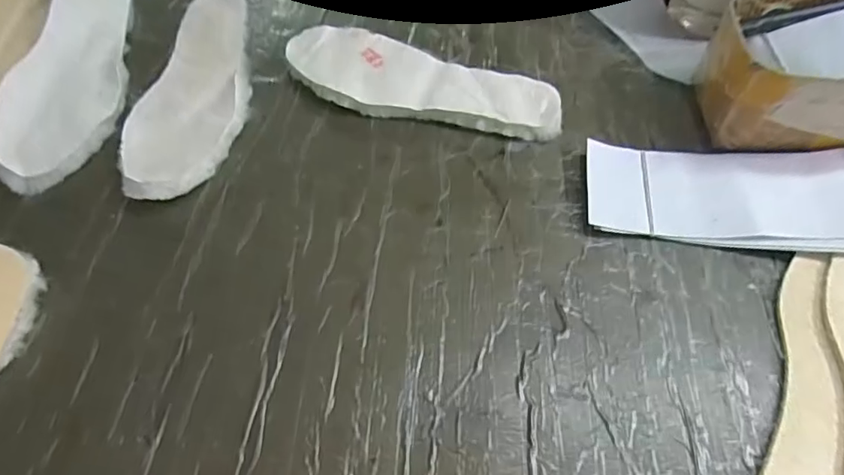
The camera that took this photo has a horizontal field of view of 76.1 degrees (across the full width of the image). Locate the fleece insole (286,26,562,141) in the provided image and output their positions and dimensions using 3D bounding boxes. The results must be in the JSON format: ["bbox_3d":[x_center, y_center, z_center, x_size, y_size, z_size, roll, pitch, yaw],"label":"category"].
[{"bbox_3d":[-0.003,-0.147,0.524,0.272,0.024,0.091,19,58,14],"label":"fleece insole"}]

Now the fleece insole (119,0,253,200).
[{"bbox_3d":[-0.211,-0.146,0.527,0.097,0.029,0.277,4,55,4],"label":"fleece insole"}]

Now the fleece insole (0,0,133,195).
[{"bbox_3d":[-0.331,-0.168,0.524,0.090,0.026,0.277,14,60,-22],"label":"fleece insole"}]

